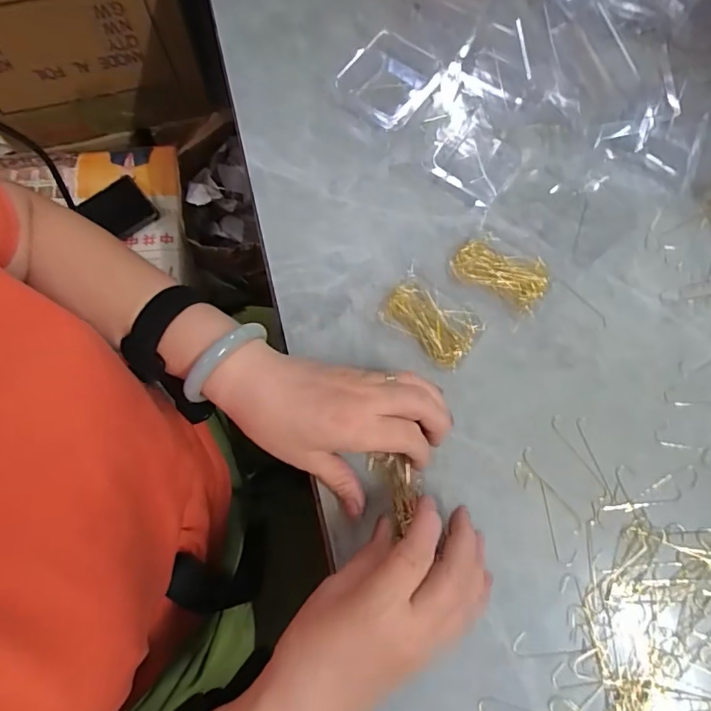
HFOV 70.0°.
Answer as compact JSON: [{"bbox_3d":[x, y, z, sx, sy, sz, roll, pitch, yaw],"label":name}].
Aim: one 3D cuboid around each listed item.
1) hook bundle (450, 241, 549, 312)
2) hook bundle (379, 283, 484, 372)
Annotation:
[{"bbox_3d":[0.110,-0.064,0.384,0.069,0.013,0.038,29,76,6],"label":"hook bundle"},{"bbox_3d":[0.055,-0.024,0.376,0.068,0.013,0.045,31,76,7],"label":"hook bundle"}]

